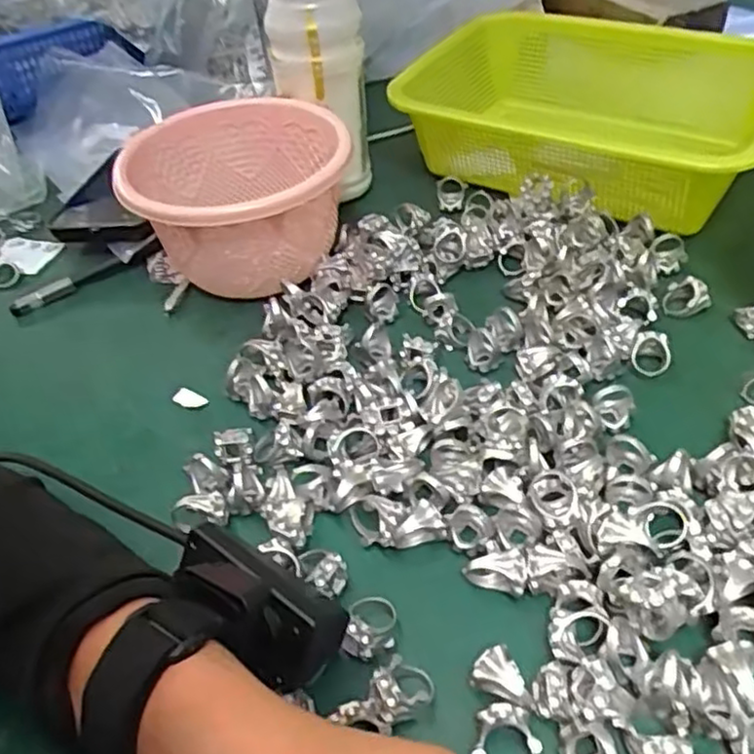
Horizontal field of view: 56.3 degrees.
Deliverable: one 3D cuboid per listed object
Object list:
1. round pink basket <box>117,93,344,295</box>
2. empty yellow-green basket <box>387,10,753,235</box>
[{"bbox_3d":[-0.085,-0.110,0.464,0.132,0.087,0.136,-5,46,5],"label":"round pink basket"},{"bbox_3d":[0.163,-0.208,0.539,0.265,0.068,0.214,18,51,24],"label":"empty yellow-green basket"}]

